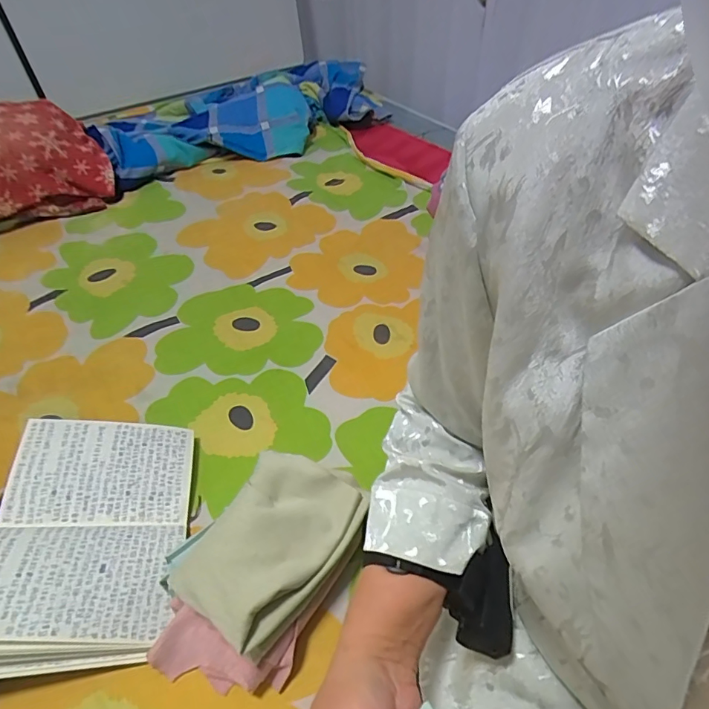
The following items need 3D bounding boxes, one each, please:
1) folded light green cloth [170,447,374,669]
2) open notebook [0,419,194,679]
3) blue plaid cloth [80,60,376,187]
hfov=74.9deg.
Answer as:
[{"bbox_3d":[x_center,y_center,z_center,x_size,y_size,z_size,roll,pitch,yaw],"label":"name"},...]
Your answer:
[{"bbox_3d":[-0.087,0.197,0.505,0.139,0.048,0.197,23,53,23],"label":"folded light green cloth"},{"bbox_3d":[-0.313,0.206,0.553,0.206,0.050,0.280,11,40,-22],"label":"open notebook"},{"bbox_3d":[-0.354,-0.778,1.500,0.840,0.149,0.475,-15,48,-10],"label":"blue plaid cloth"}]

